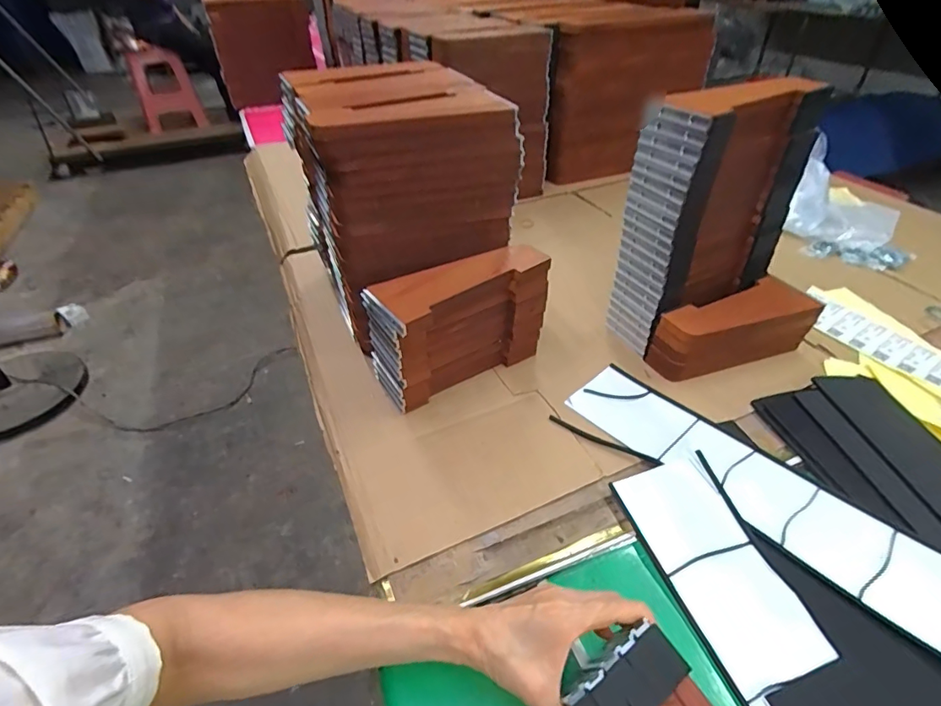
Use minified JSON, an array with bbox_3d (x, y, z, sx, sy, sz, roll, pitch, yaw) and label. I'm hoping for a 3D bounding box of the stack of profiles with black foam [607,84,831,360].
[{"bbox_3d":[0.295,-0.160,0.611,0.196,0.296,0.096,-22,45,-22],"label":"stack of profiles with black foam"}]

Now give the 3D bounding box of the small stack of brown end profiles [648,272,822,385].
[{"bbox_3d":[0.336,-0.032,0.630,0.207,0.082,0.068,-13,42,-13],"label":"small stack of brown end profiles"}]

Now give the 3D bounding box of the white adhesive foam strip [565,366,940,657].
[{"bbox_3d":[0.305,0.146,0.473,0.095,0.011,0.462,-30,46,-29],"label":"white adhesive foam strip"}]

